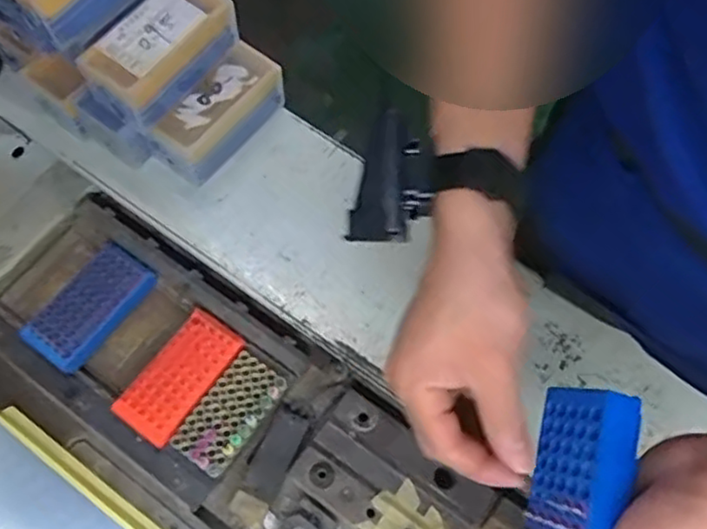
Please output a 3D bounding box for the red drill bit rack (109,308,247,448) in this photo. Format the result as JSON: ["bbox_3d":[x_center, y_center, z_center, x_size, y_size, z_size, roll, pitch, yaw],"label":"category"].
[{"bbox_3d":[-0.149,0.096,0.586,0.053,0.021,0.112,35,70,12],"label":"red drill bit rack"}]

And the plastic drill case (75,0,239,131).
[{"bbox_3d":[-0.157,-0.180,0.563,0.061,0.050,0.129,36,70,12],"label":"plastic drill case"}]

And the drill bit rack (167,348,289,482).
[{"bbox_3d":[-0.105,0.127,0.582,0.050,0.015,0.098,34,70,12],"label":"drill bit rack"}]

